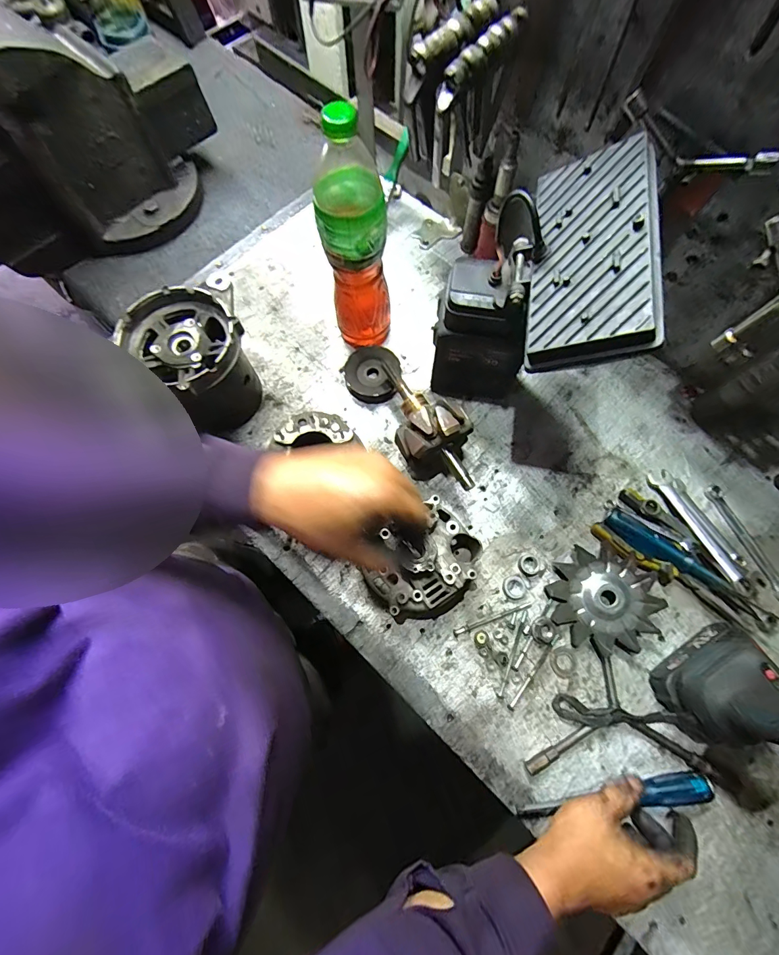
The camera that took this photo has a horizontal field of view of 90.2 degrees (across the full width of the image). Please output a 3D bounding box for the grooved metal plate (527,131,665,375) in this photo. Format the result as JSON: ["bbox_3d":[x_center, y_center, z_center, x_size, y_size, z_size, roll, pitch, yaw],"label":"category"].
[{"bbox_3d":[0.179,-0.199,0.344,0.099,0.022,0.209,-1,71,34],"label":"grooved metal plate"}]

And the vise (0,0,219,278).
[{"bbox_3d":[-0.500,-0.468,0.542,0.485,0.241,0.247,-23,75,-7],"label":"vise"}]

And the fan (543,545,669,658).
[{"bbox_3d":[0.247,0.145,0.452,0.108,0.033,0.117,0,73,1],"label":"fan"}]

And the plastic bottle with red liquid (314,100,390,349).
[{"bbox_3d":[-0.043,-0.272,0.467,0.075,0.268,0.081,-9,73,-2],"label":"plastic bottle with red liquid"}]

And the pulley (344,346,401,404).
[{"bbox_3d":[-0.024,-0.147,0.556,0.073,0.024,0.080,0,73,1],"label":"pulley"}]

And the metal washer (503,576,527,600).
[{"bbox_3d":[0.153,0.135,0.473,0.027,0.004,0.027,0,73,1],"label":"metal washer"}]

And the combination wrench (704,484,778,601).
[{"bbox_3d":[0.450,0.081,0.484,0.021,0.004,0.158,-24,74,-6],"label":"combination wrench"}]

